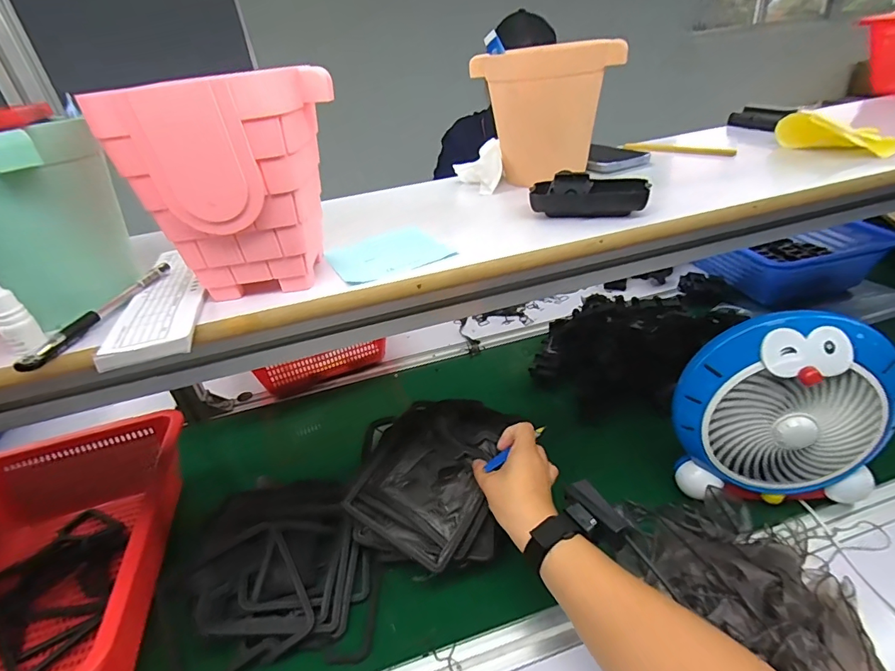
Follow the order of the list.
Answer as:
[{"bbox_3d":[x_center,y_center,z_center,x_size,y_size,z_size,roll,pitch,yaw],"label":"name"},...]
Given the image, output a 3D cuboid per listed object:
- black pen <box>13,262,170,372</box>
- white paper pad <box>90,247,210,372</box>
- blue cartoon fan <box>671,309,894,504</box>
[{"bbox_3d":[-0.279,-0.021,0.379,0.009,0.015,0.149,1,33,14],"label":"black pen"},{"bbox_3d":[-0.238,-0.032,0.395,0.062,0.017,0.180,-15,33,-12],"label":"white paper pad"},{"bbox_3d":[0.395,0.088,0.563,0.225,0.228,0.107,-2,33,9],"label":"blue cartoon fan"}]

